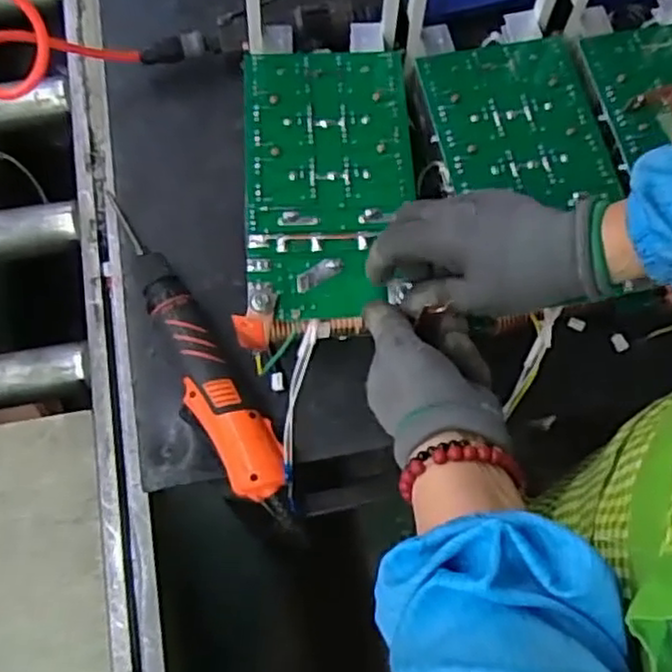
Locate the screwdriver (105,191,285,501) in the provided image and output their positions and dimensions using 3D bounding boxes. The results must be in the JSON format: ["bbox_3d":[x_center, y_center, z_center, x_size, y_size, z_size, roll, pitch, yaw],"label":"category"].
[{"bbox_3d":[-0.129,0.003,0.606,0.058,0.041,0.308,-32,74,-11],"label":"screwdriver"}]

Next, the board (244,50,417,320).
[{"bbox_3d":[-0.005,-0.119,0.531,0.122,0.013,0.220,-3,70,1],"label":"board"}]

